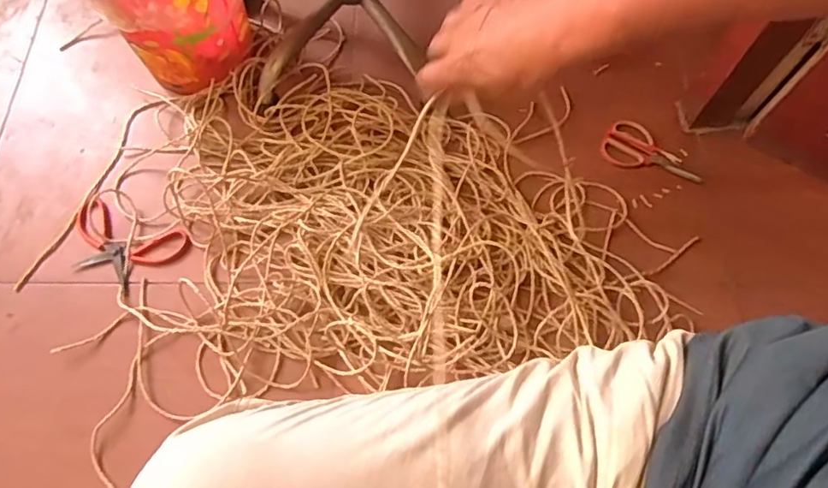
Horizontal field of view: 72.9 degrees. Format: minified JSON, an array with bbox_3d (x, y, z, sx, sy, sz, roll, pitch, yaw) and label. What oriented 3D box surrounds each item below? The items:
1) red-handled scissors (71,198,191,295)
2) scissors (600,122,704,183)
[{"bbox_3d":[-0.447,0.003,0.858,0.178,0.010,0.109,19,70,7],"label":"red-handled scissors"},{"bbox_3d":[0.405,-0.155,0.946,0.166,0.004,0.087,20,70,7],"label":"scissors"}]

